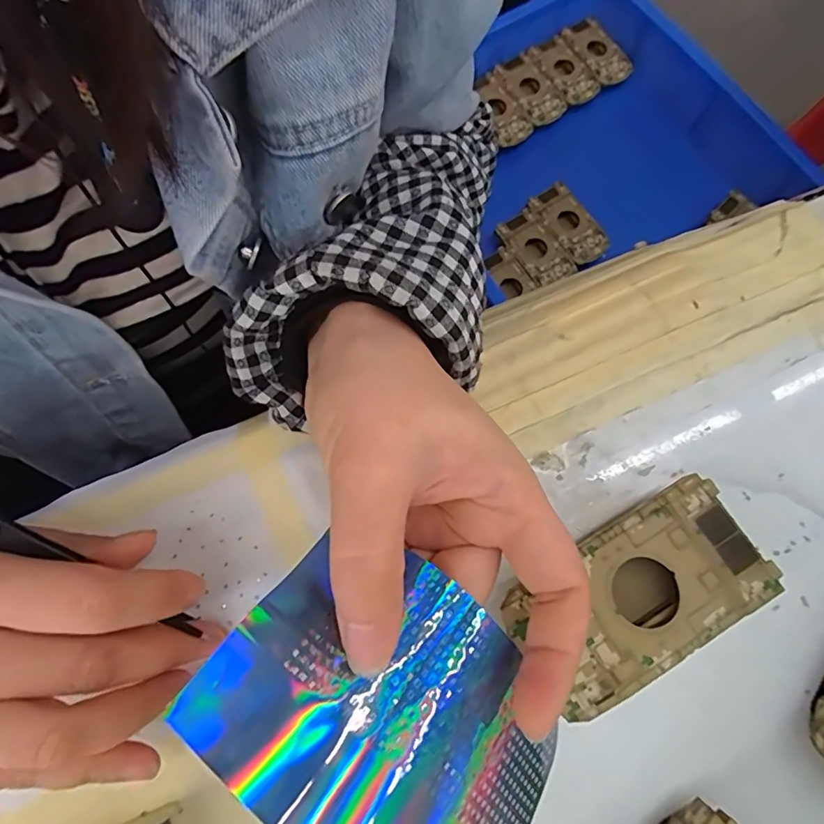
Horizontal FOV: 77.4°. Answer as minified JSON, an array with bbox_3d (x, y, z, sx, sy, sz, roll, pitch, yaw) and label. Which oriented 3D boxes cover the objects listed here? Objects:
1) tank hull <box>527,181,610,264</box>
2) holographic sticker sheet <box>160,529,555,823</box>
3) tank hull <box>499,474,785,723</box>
[{"bbox_3d":[0.173,-0.209,0.569,0.049,0.014,0.100,-31,76,-8],"label":"tank hull"},{"bbox_3d":[-0.001,0.091,0.148,0.110,0.021,0.073,44,63,-1],"label":"holographic sticker sheet"},{"bbox_3d":[0.084,0.070,0.199,0.093,0.026,0.050,-30,76,-7],"label":"tank hull"}]

